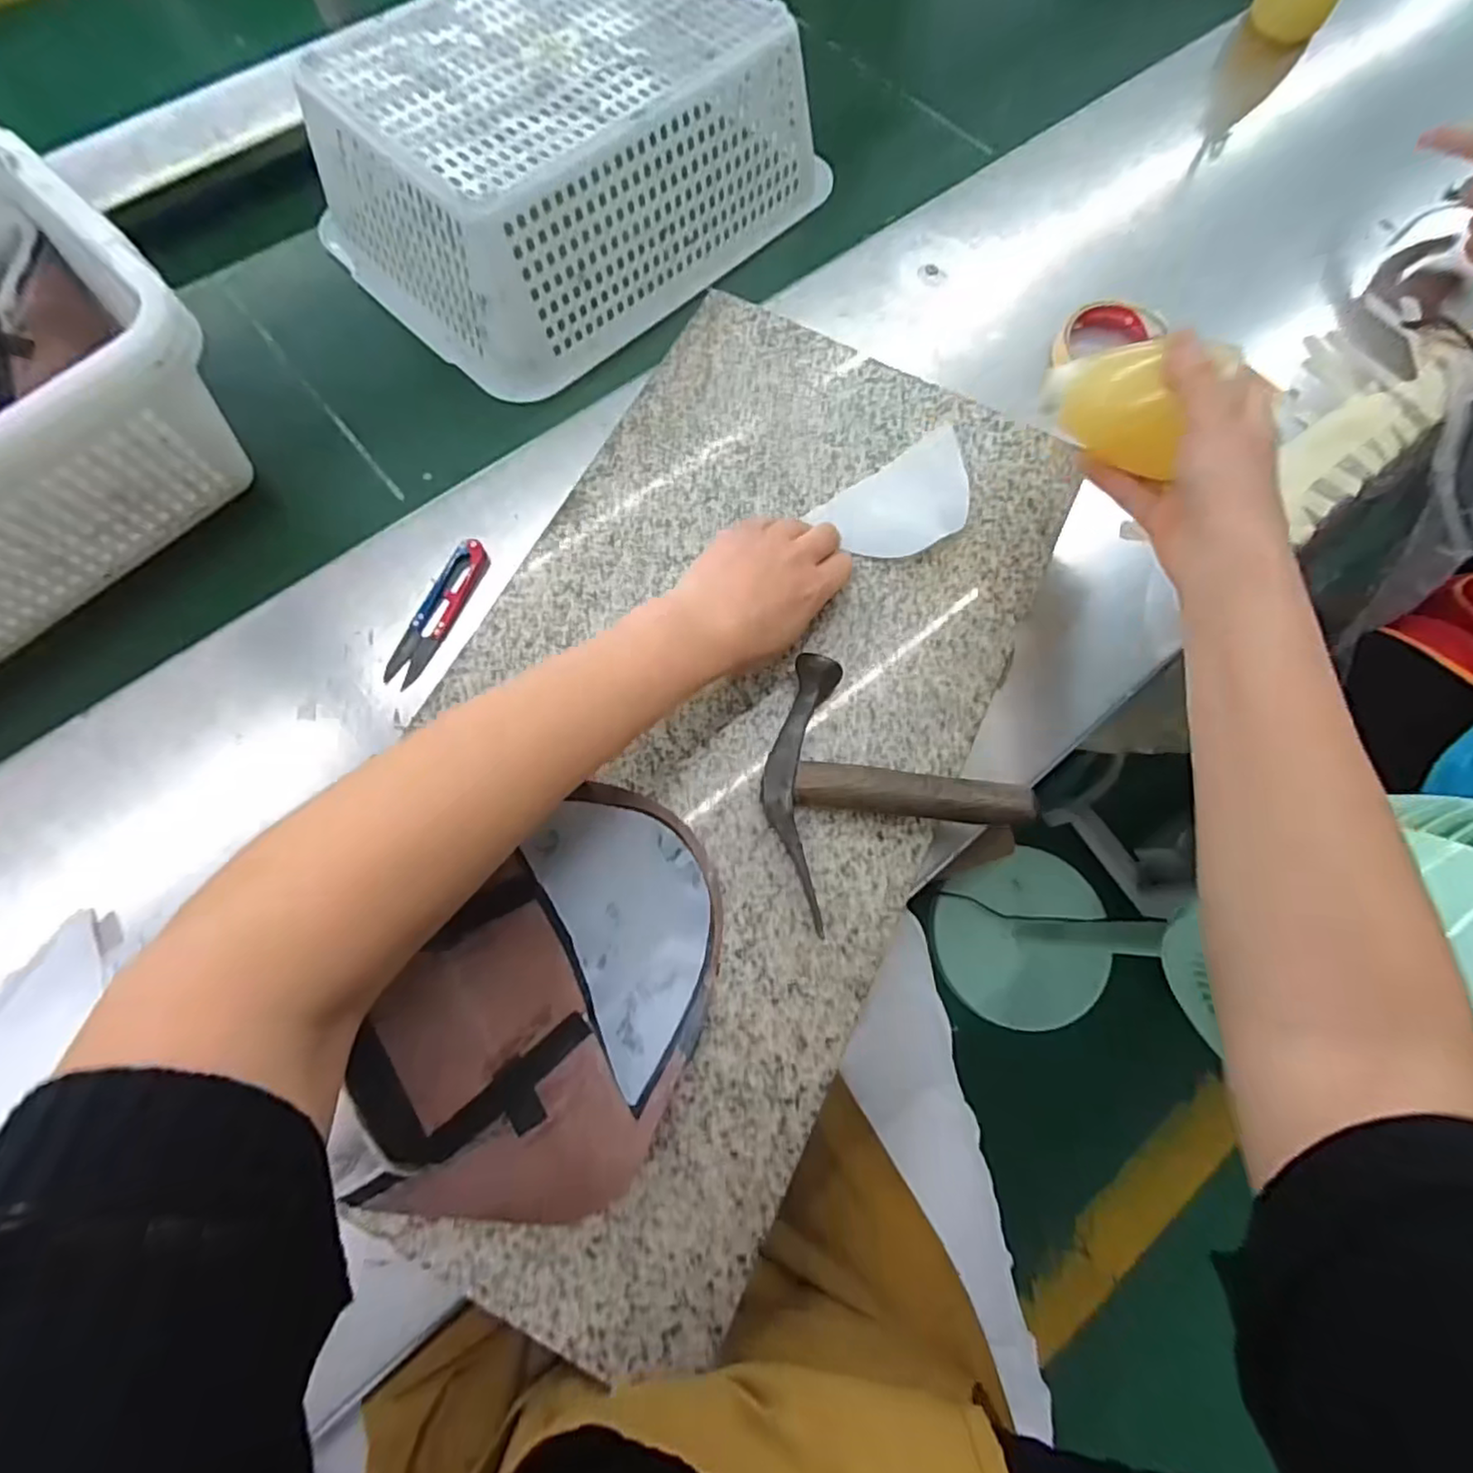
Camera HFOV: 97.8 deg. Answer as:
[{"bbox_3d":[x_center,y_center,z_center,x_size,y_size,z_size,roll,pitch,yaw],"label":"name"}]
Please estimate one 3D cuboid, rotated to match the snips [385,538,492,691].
[{"bbox_3d":[-0.191,-0.080,0.412,0.022,0.015,0.104,23,73,6],"label":"snips"}]

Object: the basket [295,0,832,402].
[{"bbox_3d":[-0.136,-0.471,0.530,0.265,0.130,0.355,42,76,11],"label":"basket"}]

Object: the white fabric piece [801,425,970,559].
[{"bbox_3d":[0.117,-0.157,0.428,0.114,0.006,0.067,-36,75,-11],"label":"white fabric piece"}]

